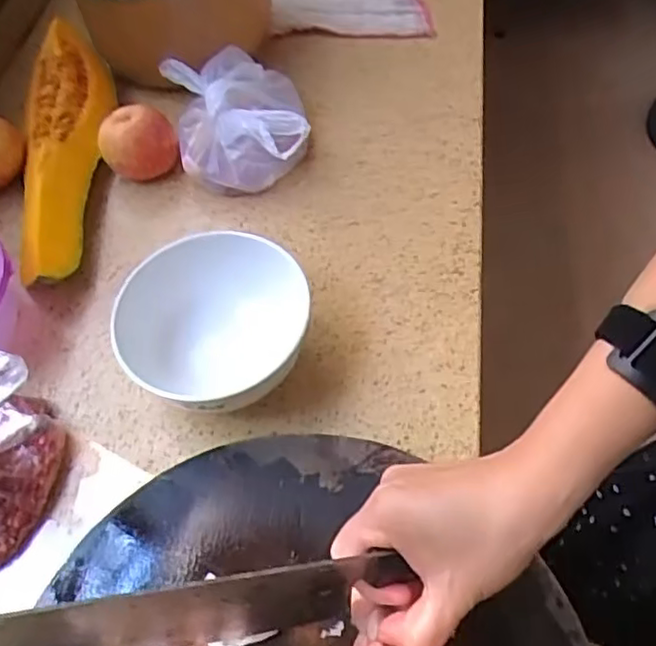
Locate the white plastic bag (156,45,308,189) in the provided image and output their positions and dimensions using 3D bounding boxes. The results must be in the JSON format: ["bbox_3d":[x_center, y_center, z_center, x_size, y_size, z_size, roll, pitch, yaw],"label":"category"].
[{"bbox_3d":[-0.096,-0.217,0.701,0.135,0.078,0.157,-9,58,-2],"label":"white plastic bag"}]

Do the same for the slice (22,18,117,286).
[{"bbox_3d":[-0.280,-0.184,0.698,0.080,0.067,0.319,-8,58,-2],"label":"slice"}]

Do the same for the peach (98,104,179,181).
[{"bbox_3d":[-0.200,-0.189,0.698,0.076,0.068,0.076,-1,58,2],"label":"peach"}]

